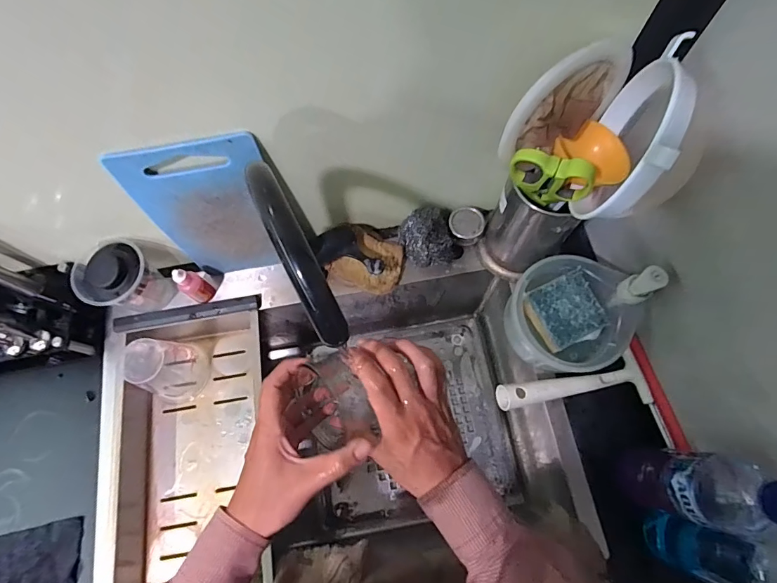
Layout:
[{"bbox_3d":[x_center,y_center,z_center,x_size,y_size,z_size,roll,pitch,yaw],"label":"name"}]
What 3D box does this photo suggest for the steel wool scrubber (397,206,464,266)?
[{"bbox_3d":[0.059,-0.076,0.579,0.074,0.063,0.075,-1,71,1],"label":"steel wool scrubber"}]

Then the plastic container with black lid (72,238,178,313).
[{"bbox_3d":[-0.346,-0.011,0.560,0.083,0.106,0.086,16,72,7],"label":"plastic container with black lid"}]

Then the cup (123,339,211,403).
[{"bbox_3d":[-0.316,0.105,0.579,0.102,0.086,0.081,11,71,5],"label":"cup"}]

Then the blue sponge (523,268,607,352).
[{"bbox_3d":[0.214,0.026,0.510,0.081,0.026,0.077,-23,72,-6],"label":"blue sponge"}]

